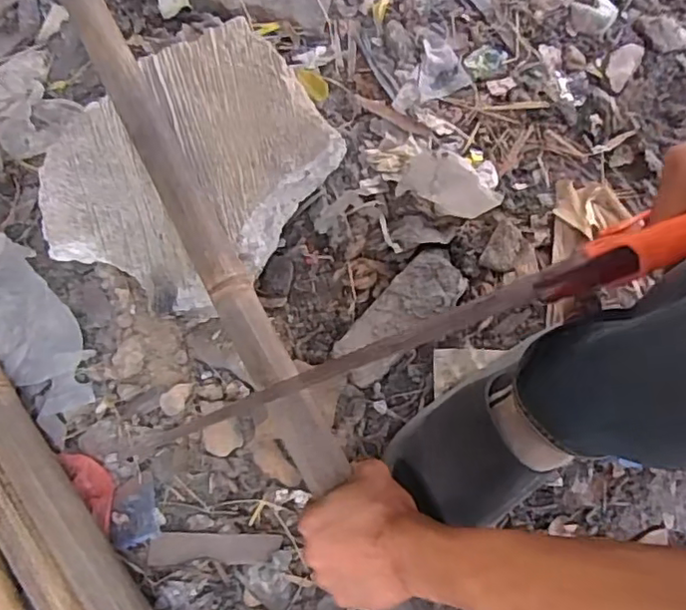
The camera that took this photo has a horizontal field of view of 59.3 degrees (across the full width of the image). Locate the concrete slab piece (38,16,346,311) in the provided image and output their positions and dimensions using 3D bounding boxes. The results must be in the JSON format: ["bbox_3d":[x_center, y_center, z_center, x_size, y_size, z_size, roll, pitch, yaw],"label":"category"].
[{"bbox_3d":[-0.157,-0.146,0.632,0.246,0.082,0.309,41,78,9],"label":"concrete slab piece"}]

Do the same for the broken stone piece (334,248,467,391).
[{"bbox_3d":[0.060,0.010,0.614,0.159,0.039,0.060,-43,80,-11],"label":"broken stone piece"}]

